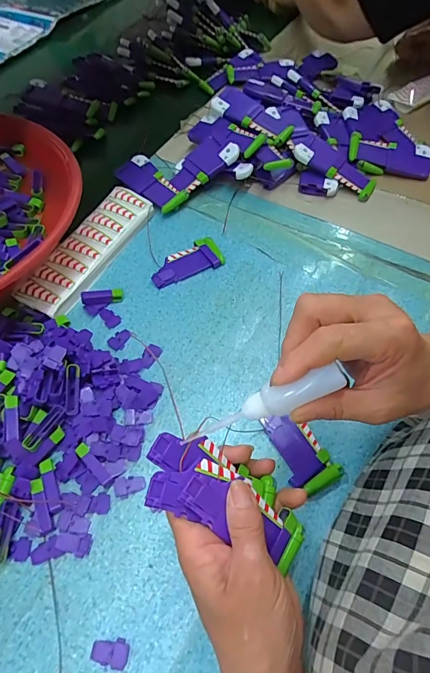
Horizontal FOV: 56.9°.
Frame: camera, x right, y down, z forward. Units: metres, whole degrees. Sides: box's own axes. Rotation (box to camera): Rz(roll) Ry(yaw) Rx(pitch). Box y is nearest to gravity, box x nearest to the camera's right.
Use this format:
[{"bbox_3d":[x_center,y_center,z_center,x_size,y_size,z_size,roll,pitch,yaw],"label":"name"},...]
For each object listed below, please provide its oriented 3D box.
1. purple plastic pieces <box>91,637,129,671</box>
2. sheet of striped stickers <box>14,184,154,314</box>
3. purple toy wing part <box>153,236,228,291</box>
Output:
[{"bbox_3d":[-0.076,0.229,0.289,0.027,0.004,0.018,14,59,7],"label":"purple plastic pieces"},{"bbox_3d":[-0.150,-0.105,0.473,0.059,0.027,0.194,25,61,13],"label":"sheet of striped stickers"},{"bbox_3d":[-0.034,-0.088,0.475,0.089,0.012,0.043,-25,62,-16],"label":"purple toy wing part"}]

